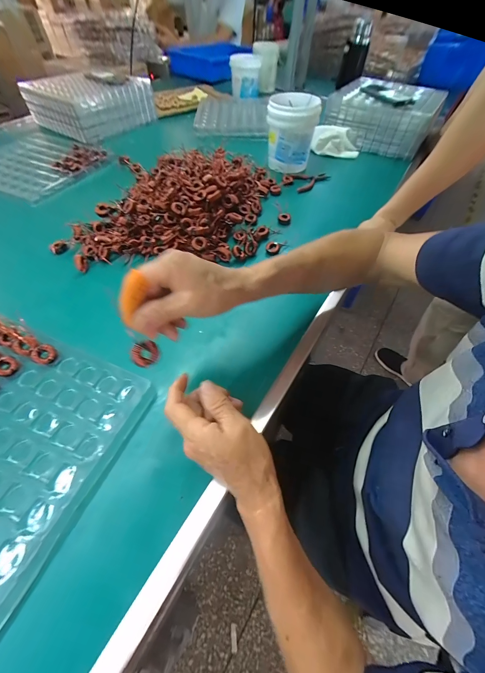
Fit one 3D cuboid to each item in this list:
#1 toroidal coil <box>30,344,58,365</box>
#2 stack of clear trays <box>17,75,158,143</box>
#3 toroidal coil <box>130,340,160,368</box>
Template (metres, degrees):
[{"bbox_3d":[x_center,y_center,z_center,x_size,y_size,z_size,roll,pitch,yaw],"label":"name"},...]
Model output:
[{"bbox_3d":[-0.266,0.024,0.347,0.029,0.007,0.029,6,73,-20],"label":"toroidal coil"},{"bbox_3d":[-0.467,-0.739,0.814,0.264,0.095,0.285,32,60,19],"label":"stack of clear trays"},{"bbox_3d":[-0.100,0.018,0.263,0.026,0.012,0.026,9,71,-27],"label":"toroidal coil"}]

